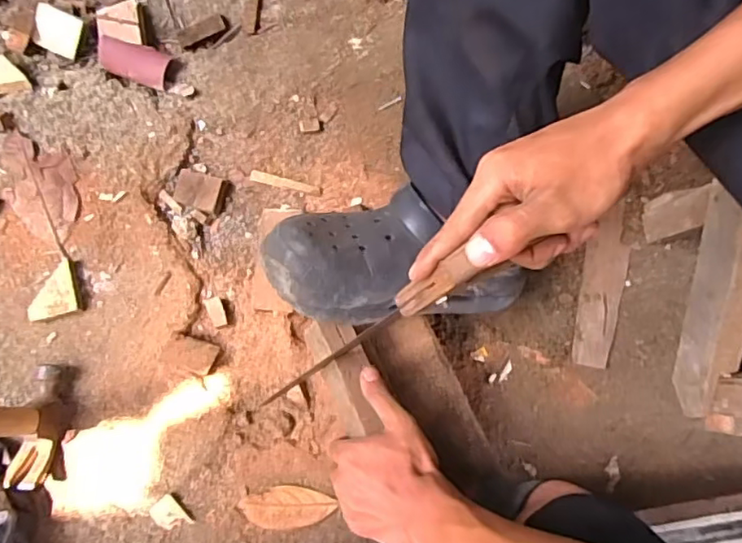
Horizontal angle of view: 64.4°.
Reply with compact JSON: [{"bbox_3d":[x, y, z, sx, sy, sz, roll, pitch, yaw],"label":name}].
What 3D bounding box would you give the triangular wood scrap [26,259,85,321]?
[{"bbox_3d":[-0.364,0.022,0.675,0.055,0.021,0.059,-15,80,-3],"label":"triangular wood scrap"}]

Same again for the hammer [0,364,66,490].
[{"bbox_3d":[-0.351,0.147,0.542,0.032,0.231,0.120,8,79,1],"label":"hammer"}]

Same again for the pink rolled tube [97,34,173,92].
[{"bbox_3d":[-0.297,-0.262,0.732,0.094,0.016,0.043,19,80,3],"label":"pink rolled tube"}]

